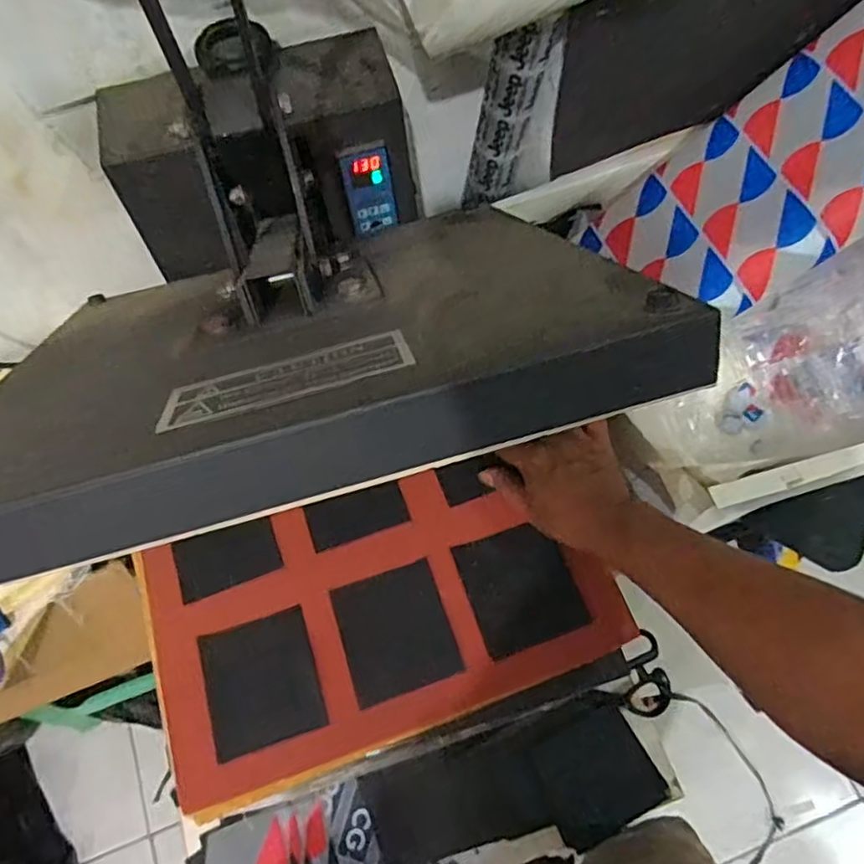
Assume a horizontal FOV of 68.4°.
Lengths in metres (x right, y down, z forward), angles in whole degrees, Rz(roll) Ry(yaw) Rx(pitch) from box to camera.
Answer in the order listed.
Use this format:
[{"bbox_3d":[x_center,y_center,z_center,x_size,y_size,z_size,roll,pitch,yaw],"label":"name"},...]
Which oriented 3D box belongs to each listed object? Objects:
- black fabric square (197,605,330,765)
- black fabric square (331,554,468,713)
[{"bbox_3d":[-0.140,0.206,0.526,0.089,0.004,0.097,-16,70,-9],"label":"black fabric square"},{"bbox_3d":[-0.031,0.169,0.541,0.090,0.004,0.098,-19,67,-5],"label":"black fabric square"}]

